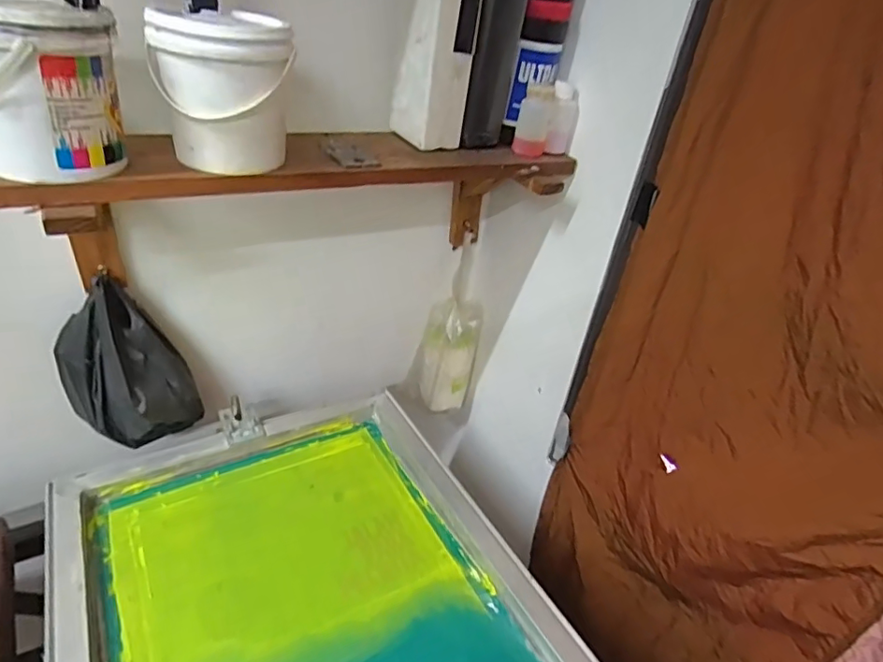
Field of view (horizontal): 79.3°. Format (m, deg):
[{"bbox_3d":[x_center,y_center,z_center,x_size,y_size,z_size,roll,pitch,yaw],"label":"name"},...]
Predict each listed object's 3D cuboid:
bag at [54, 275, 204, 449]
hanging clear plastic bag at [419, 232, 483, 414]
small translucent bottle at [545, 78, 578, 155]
[{"bbox_3d":[-0.412,0.049,0.700,0.150,0.197,0.083,-13,38,-29],"label":"bag"},{"bbox_3d":[0.010,0.004,1.004,0.123,0.316,0.064,8,32,1],"label":"hanging clear plastic bag"},{"bbox_3d":[0.160,-0.281,0.712,0.037,0.084,0.048,15,33,15],"label":"small translucent bottle"}]

